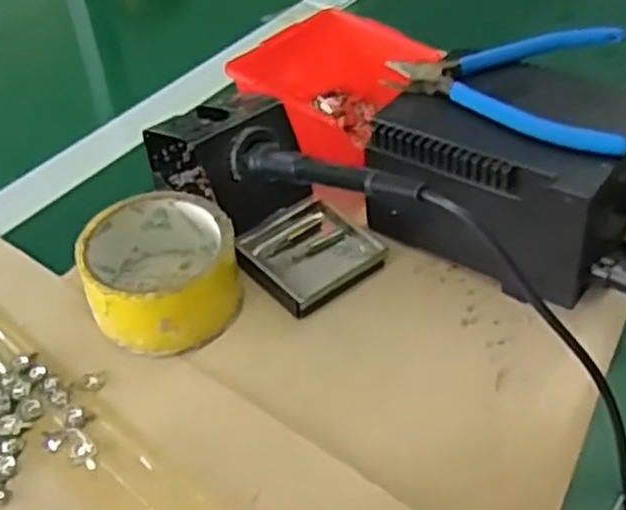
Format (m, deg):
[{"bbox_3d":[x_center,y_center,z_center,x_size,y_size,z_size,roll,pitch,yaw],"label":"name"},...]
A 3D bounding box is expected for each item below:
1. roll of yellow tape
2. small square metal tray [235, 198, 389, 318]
[{"bbox_3d":[-0.086,0.008,0.452,0.083,0.045,0.086,-2,44,2],"label":"roll of yellow tape"},{"bbox_3d":[-0.005,-0.002,0.484,0.074,0.014,0.072,-33,51,-26],"label":"small square metal tray"}]

